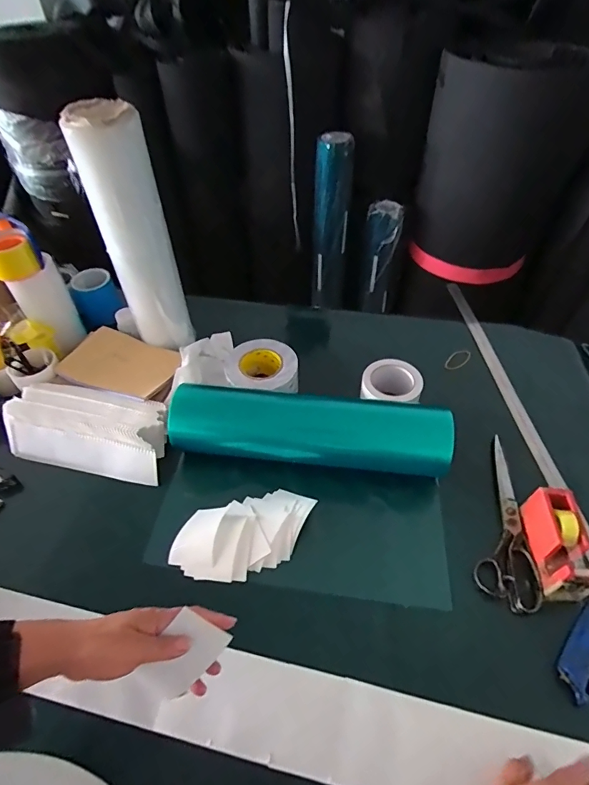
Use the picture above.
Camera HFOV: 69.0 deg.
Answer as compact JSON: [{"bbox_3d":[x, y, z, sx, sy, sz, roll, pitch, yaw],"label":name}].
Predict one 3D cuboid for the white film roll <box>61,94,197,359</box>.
[{"bbox_3d":[-0.276,-0.255,0.769,0.103,0.438,0.120,-20,51,-16],"label":"white film roll"}]

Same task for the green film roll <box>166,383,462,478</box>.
[{"bbox_3d":[0.022,0.061,0.723,0.451,0.115,0.103,7,49,7],"label":"green film roll"}]

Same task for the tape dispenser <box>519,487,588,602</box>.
[{"bbox_3d":[0.374,0.211,0.606,0.058,0.072,0.137,3,49,3],"label":"tape dispenser"}]

